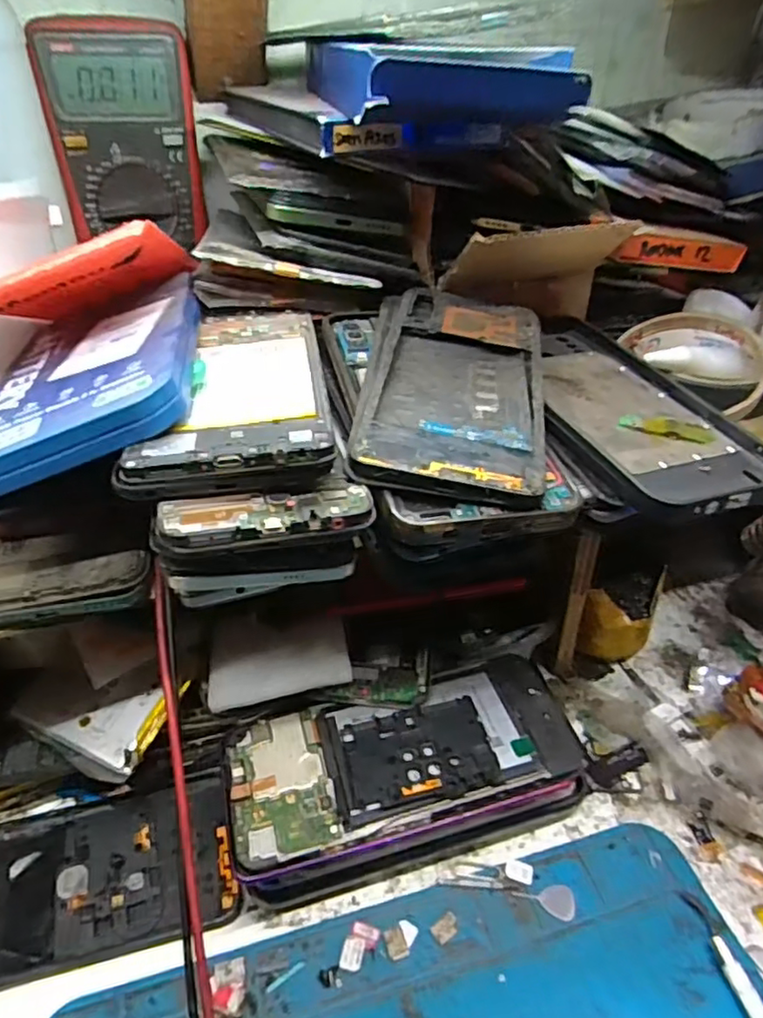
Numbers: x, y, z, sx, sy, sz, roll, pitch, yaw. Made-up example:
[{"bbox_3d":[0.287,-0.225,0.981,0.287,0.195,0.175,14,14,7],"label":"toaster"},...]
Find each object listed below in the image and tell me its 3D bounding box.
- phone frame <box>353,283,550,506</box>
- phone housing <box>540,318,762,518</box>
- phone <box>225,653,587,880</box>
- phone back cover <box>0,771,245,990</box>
[{"bbox_3d":[0.033,-0.061,0.276,0.076,0.014,0.153,3,37,9],"label":"phone frame"},{"bbox_3d":[0.113,-0.053,0.306,0.080,0.015,0.174,-11,37,-10],"label":"phone housing"},{"bbox_3d":[0.010,0.114,0.297,0.162,0.009,0.069,-11,38,-11],"label":"phone"},{"bbox_3d":[-0.153,0.180,0.302,0.162,0.006,0.075,-10,37,-9],"label":"phone back cover"}]

